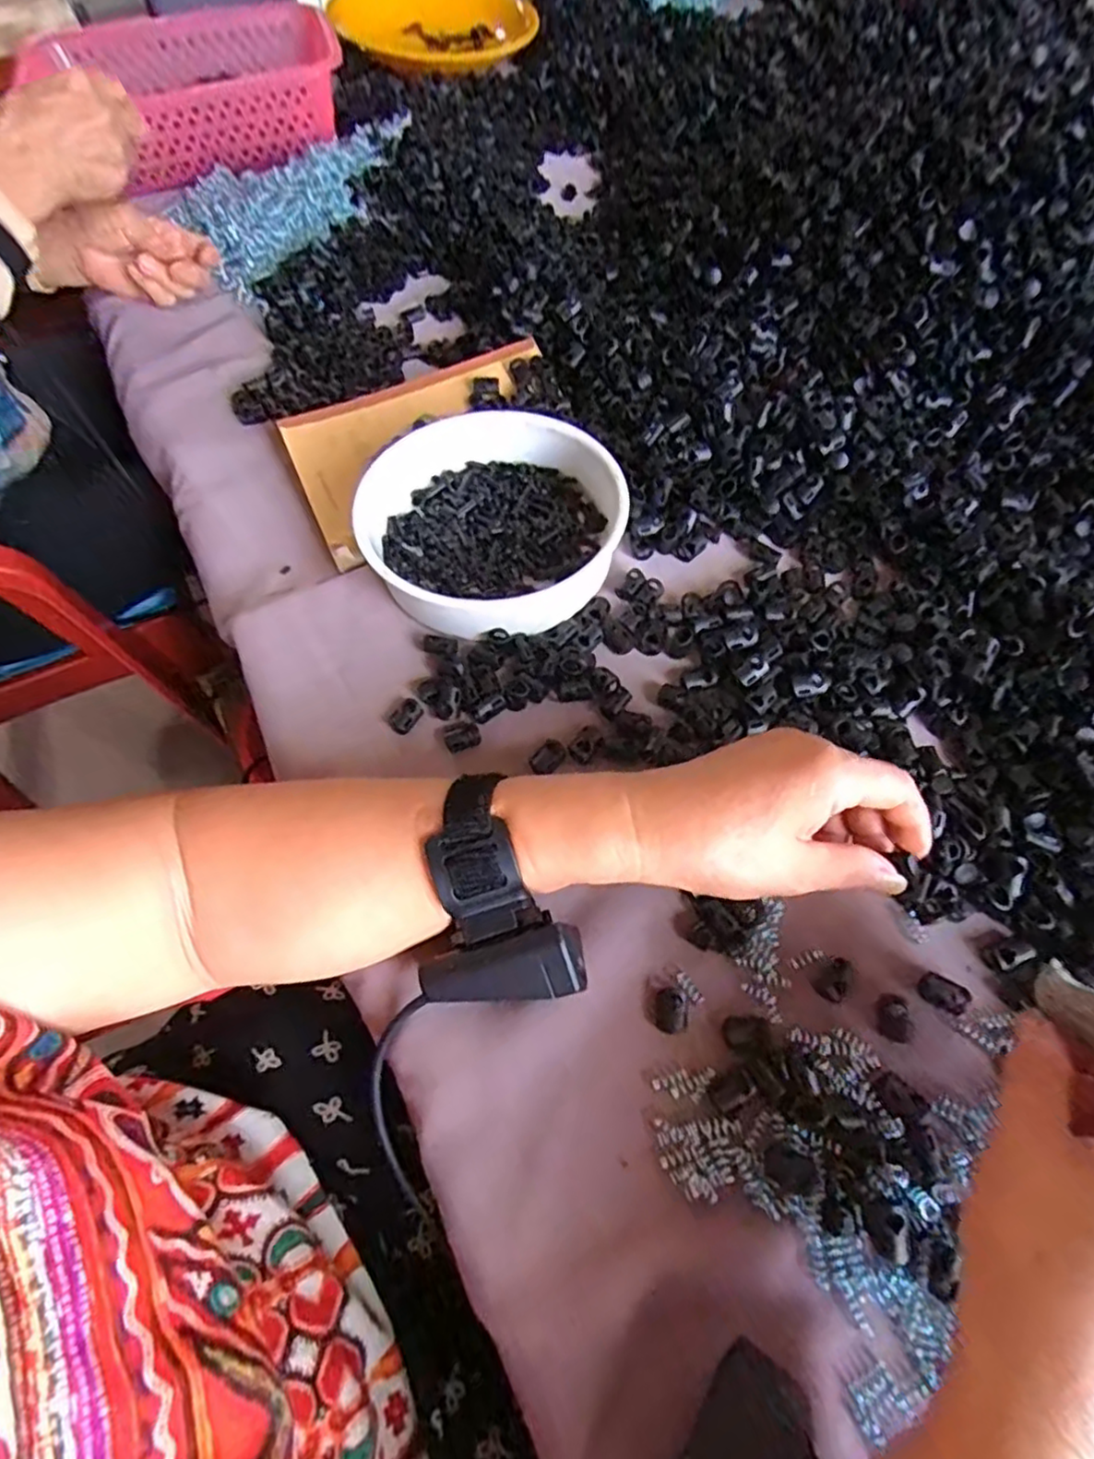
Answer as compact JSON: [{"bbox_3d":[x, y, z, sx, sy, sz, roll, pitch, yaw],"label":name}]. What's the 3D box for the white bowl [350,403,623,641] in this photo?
[{"bbox_3d":[-0.030,-0.133,0.421,0.165,0.045,0.153,0,63,1],"label":"white bowl"}]

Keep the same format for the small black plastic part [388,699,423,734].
[{"bbox_3d":[-0.081,-0.008,0.380,0.020,0.007,0.015,-42,70,-18],"label":"small black plastic part"}]

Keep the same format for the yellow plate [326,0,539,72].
[{"bbox_3d":[-0.144,-0.845,0.781,0.198,0.028,0.249,-37,69,-16],"label":"yellow plate"}]

